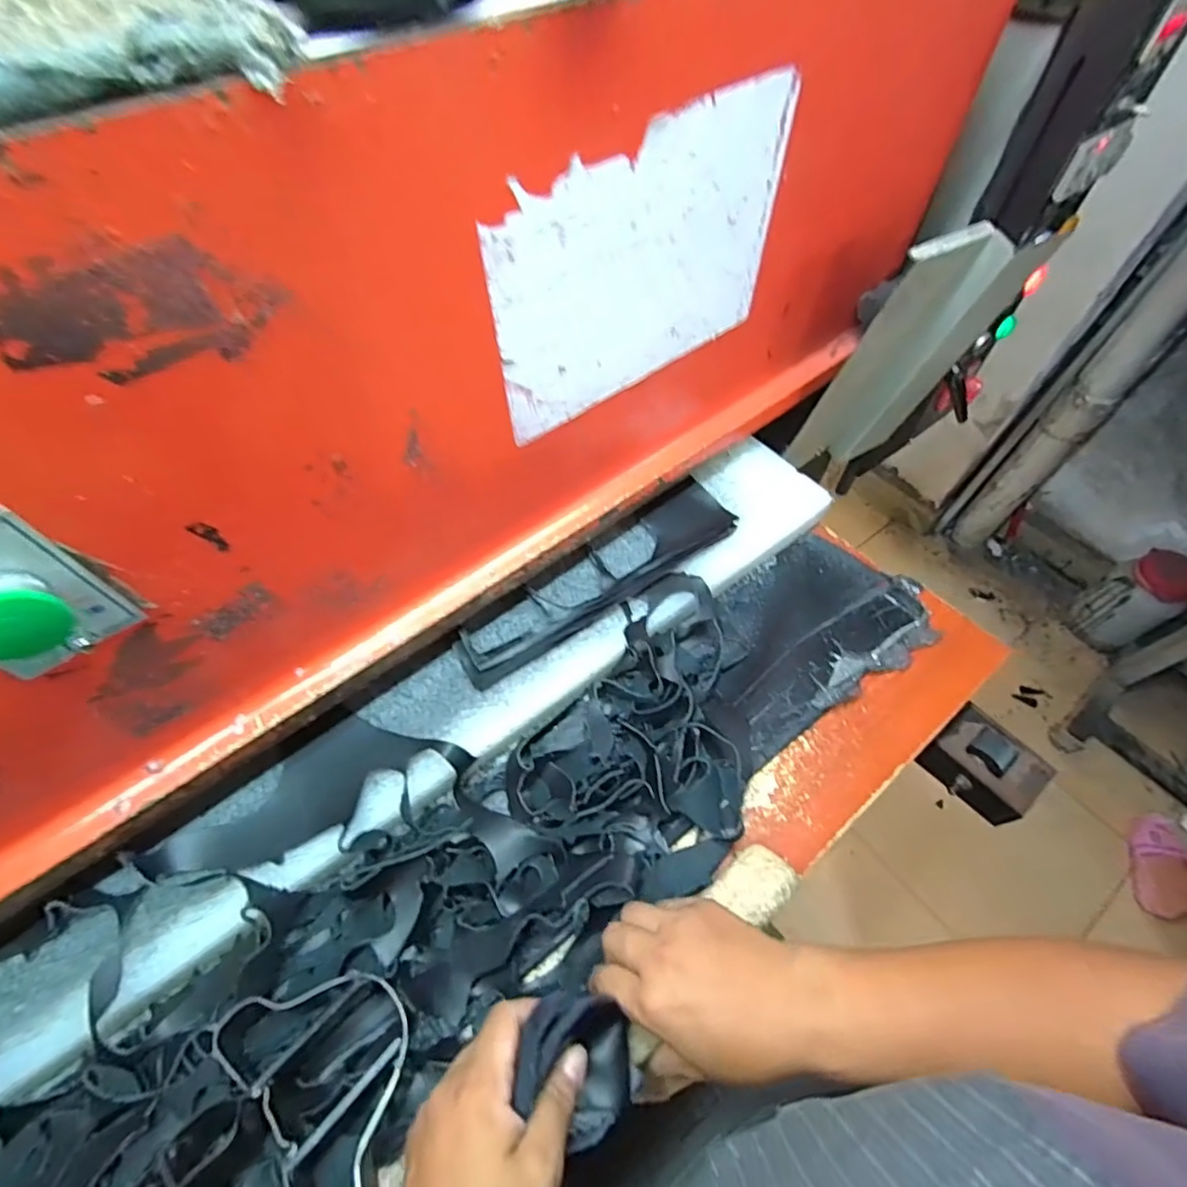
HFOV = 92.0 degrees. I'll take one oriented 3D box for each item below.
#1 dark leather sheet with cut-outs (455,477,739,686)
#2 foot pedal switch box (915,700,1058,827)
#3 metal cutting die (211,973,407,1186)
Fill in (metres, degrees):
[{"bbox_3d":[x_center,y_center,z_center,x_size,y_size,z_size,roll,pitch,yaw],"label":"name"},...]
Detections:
[{"bbox_3d":[0.006,-0.019,0.544,0.301,0.021,0.071,-31,59,-17],"label":"dark leather sheet with cut-outs"},{"bbox_3d":[0.361,0.158,0.531,0.071,0.046,0.100,-36,62,-20],"label":"foot pedal switch box"},{"bbox_3d":[-0.161,0.287,0.350,0.143,0.041,0.095,37,65,24],"label":"metal cutting die"}]

